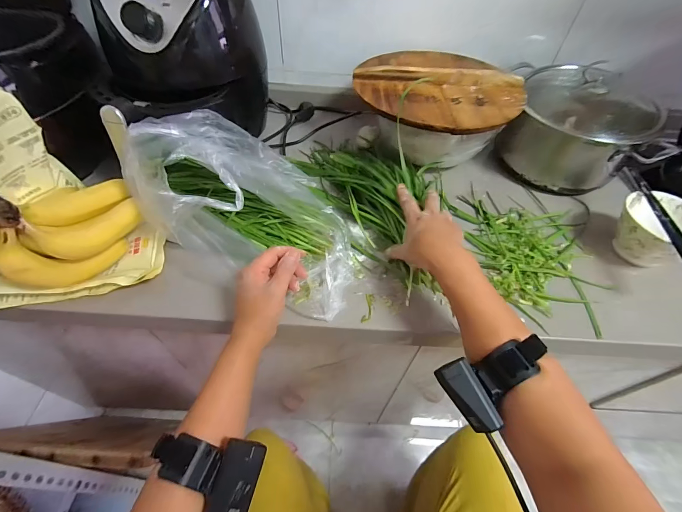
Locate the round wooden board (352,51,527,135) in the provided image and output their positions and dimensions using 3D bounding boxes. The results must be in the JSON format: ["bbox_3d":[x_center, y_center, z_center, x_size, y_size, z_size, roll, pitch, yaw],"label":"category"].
[{"bbox_3d":[0.175,-0.311,0.565,0.284,0.032,0.269,2,52,-2],"label":"round wooden board"}]

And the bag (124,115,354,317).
[{"bbox_3d":[-0.119,-0.094,0.471,0.335,0.149,0.225,21,53,13],"label":"bag"}]

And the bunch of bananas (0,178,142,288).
[{"bbox_3d":[-0.352,-0.043,0.411,0.068,0.129,0.169,25,54,15],"label":"bunch of bananas"}]

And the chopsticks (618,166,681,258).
[{"bbox_3d":[0.473,-0.062,0.470,0.028,0.013,0.228,7,52,2],"label":"chopsticks"}]

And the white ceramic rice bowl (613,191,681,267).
[{"bbox_3d":[0.492,-0.038,0.501,0.111,0.077,0.109,2,52,-2],"label":"white ceramic rice bowl"}]

